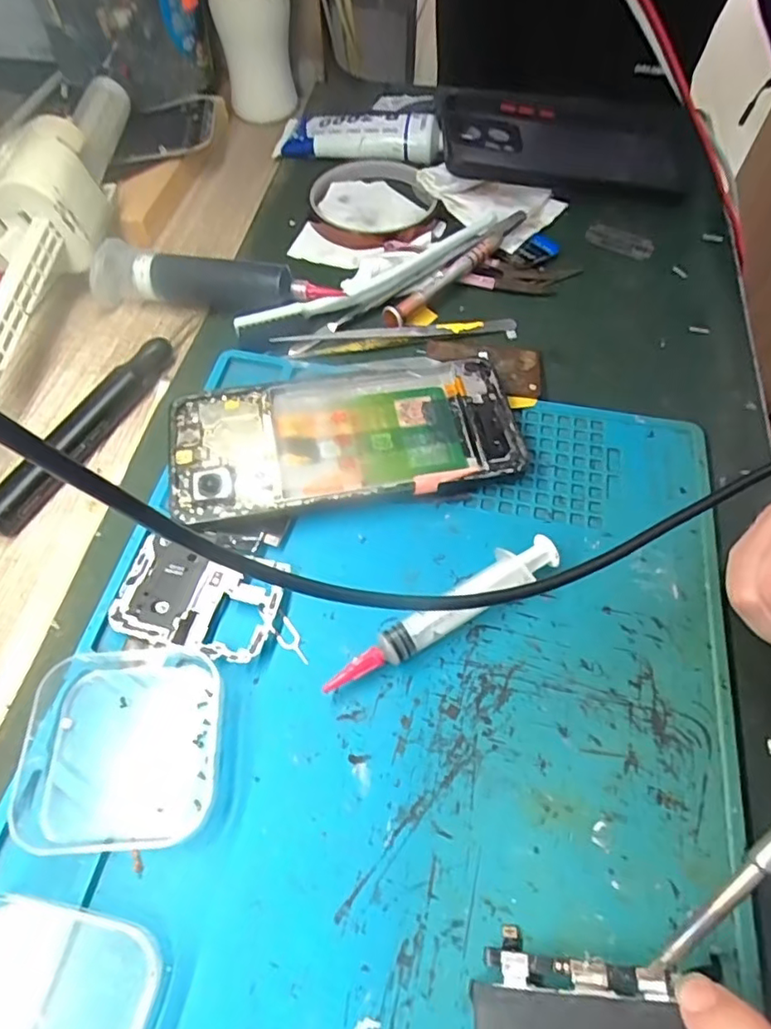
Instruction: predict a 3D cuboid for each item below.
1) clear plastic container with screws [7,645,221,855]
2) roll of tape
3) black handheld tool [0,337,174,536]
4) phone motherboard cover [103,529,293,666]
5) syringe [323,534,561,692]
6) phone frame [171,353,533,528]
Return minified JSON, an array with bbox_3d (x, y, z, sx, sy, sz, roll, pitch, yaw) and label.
[{"bbox_3d":[-0.094,0.079,0.202,0.067,0.019,0.065,-4,59,-3],"label":"clear plastic container with screws"},{"bbox_3d":[-0.010,-0.210,0.383,0.083,0.011,0.083,0,59,0],"label":"roll of tape"},{"bbox_3d":[-0.144,-0.041,0.279,0.013,0.017,0.123,23,61,13],"label":"black handheld tool"},{"bbox_3d":[-0.076,0.034,0.235,0.065,0.008,0.043,12,59,7],"label":"phone motherboard cover"},{"bbox_3d":[0.024,0.039,0.229,0.105,0.015,0.016,-26,62,-15],"label":"syringe"},{"bbox_3d":[-0.020,-0.036,0.273,0.155,0.014,0.077,-11,59,-7],"label":"phone frame"}]

